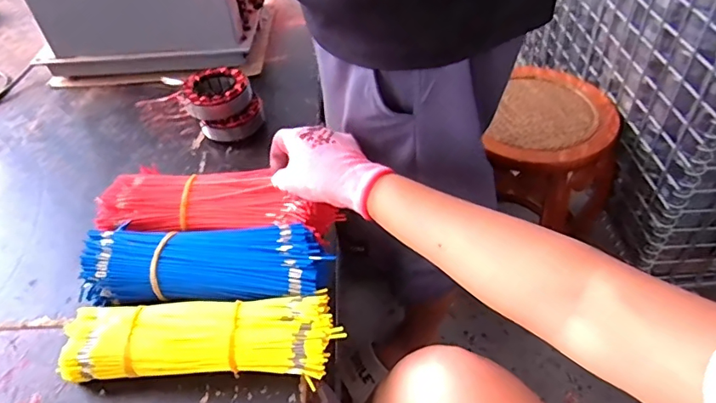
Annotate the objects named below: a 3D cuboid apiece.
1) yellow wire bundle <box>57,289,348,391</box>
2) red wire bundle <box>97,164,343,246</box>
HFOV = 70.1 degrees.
[{"bbox_3d":[-0.144,0.128,0.474,0.244,0.049,0.069,-3,46,2],"label":"yellow wire bundle"},{"bbox_3d":[-0.158,0.003,0.569,0.265,0.046,0.071,3,49,8],"label":"red wire bundle"}]

